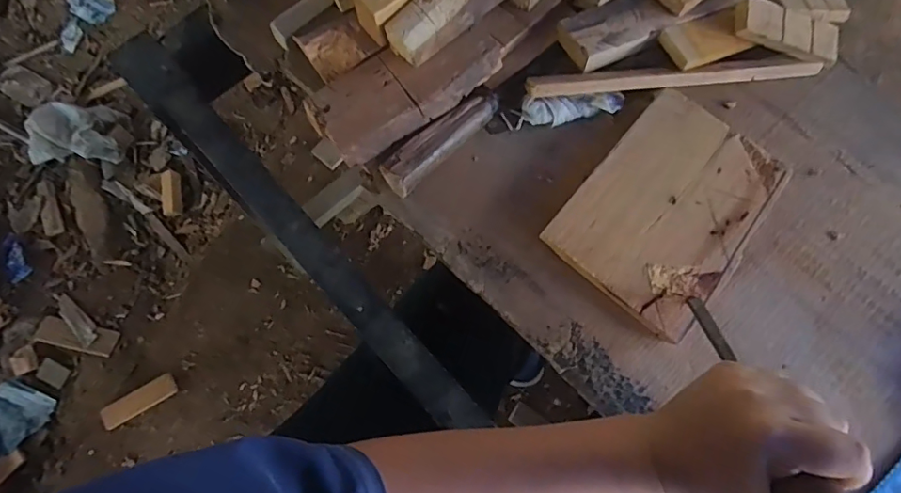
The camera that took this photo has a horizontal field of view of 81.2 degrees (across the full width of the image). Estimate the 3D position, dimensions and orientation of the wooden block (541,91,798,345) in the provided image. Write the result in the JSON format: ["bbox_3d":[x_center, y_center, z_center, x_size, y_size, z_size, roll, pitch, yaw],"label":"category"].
[{"bbox_3d":[0.184,-0.033,0.444,0.133,0.026,0.190,38,75,10],"label":"wooden block"}]

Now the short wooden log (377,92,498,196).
[{"bbox_3d":[-0.008,-0.091,0.454,0.030,0.032,0.124,41,76,11],"label":"short wooden log"}]

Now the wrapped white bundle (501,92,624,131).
[{"bbox_3d":[0.103,-0.123,0.469,0.109,0.015,0.027,-4,72,-3],"label":"wrapped white bundle"}]

